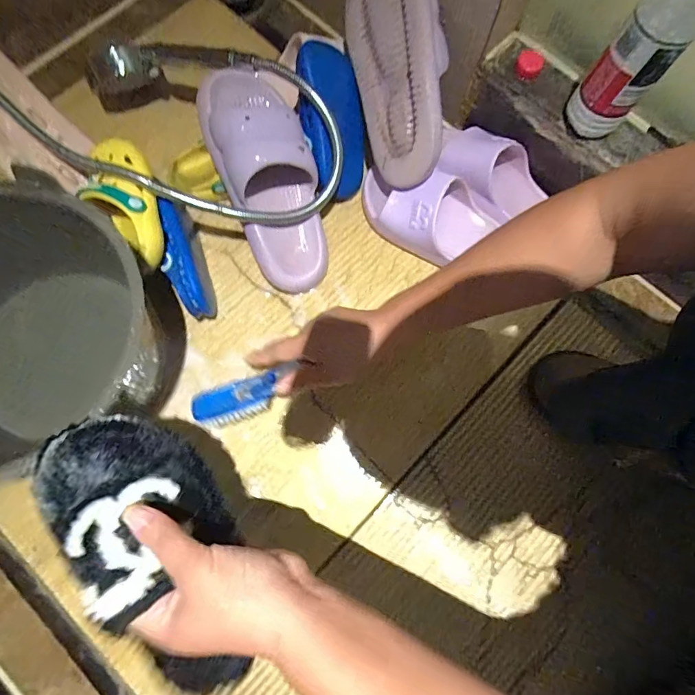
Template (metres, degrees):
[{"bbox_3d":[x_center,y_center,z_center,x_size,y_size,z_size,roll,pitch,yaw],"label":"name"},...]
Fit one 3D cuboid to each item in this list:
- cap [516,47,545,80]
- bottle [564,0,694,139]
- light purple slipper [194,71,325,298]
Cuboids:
[{"bbox_3d":[0.217,-0.341,0.514,0.030,0.016,0.030,0,76,-2],"label":"cap"},{"bbox_3d":[0.286,-0.292,0.402,0.061,0.215,0.052,42,79,8],"label":"bottle"},{"bbox_3d":[-0.091,-0.200,0.518,0.108,0.066,0.269,-20,105,-5],"label":"light purple slipper"}]

